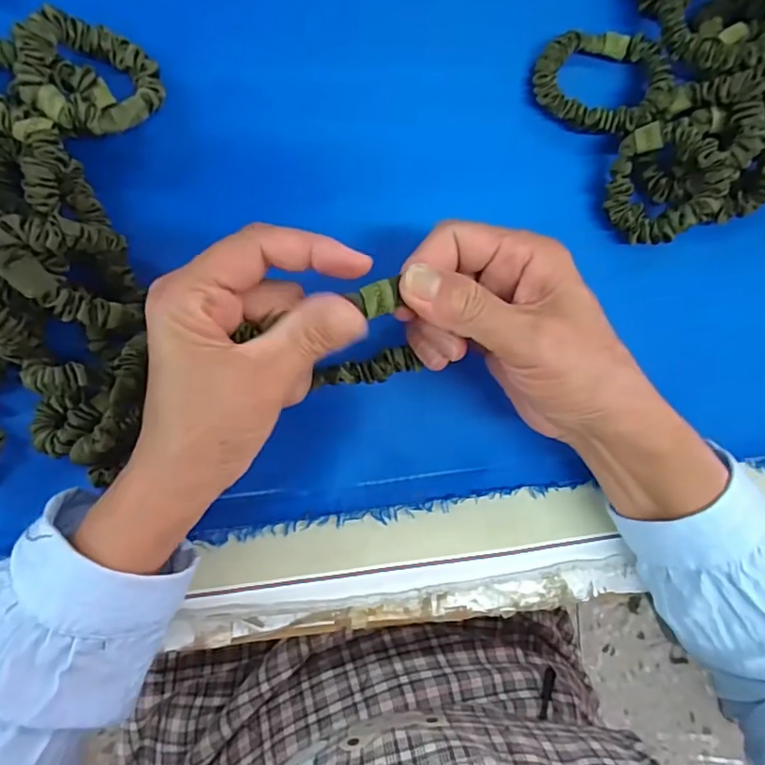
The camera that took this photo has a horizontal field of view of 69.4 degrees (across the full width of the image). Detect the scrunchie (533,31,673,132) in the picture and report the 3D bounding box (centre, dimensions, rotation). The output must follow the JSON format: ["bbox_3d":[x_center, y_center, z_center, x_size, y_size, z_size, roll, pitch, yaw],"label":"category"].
[{"bbox_3d":[0.125,-0.174,0.313,0.073,0.016,0.051,10,90,-9],"label":"scrunchie"}]

